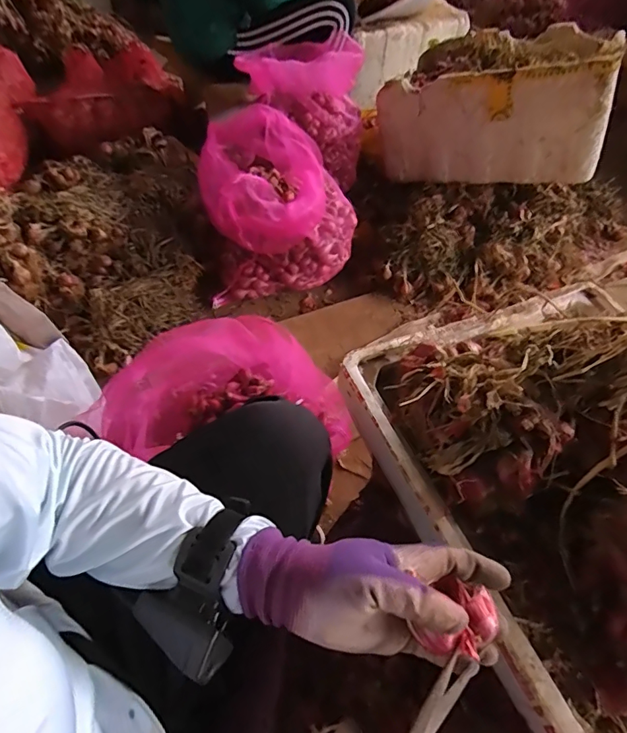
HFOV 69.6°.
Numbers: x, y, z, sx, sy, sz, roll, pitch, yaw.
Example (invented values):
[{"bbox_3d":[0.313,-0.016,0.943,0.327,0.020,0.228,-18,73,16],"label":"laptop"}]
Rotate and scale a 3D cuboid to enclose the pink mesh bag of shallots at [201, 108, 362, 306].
[{"bbox_3d":[-0.089,-0.400,1.144,0.361,0.306,0.314,-7,56,-9],"label":"pink mesh bag of shallots"}]

